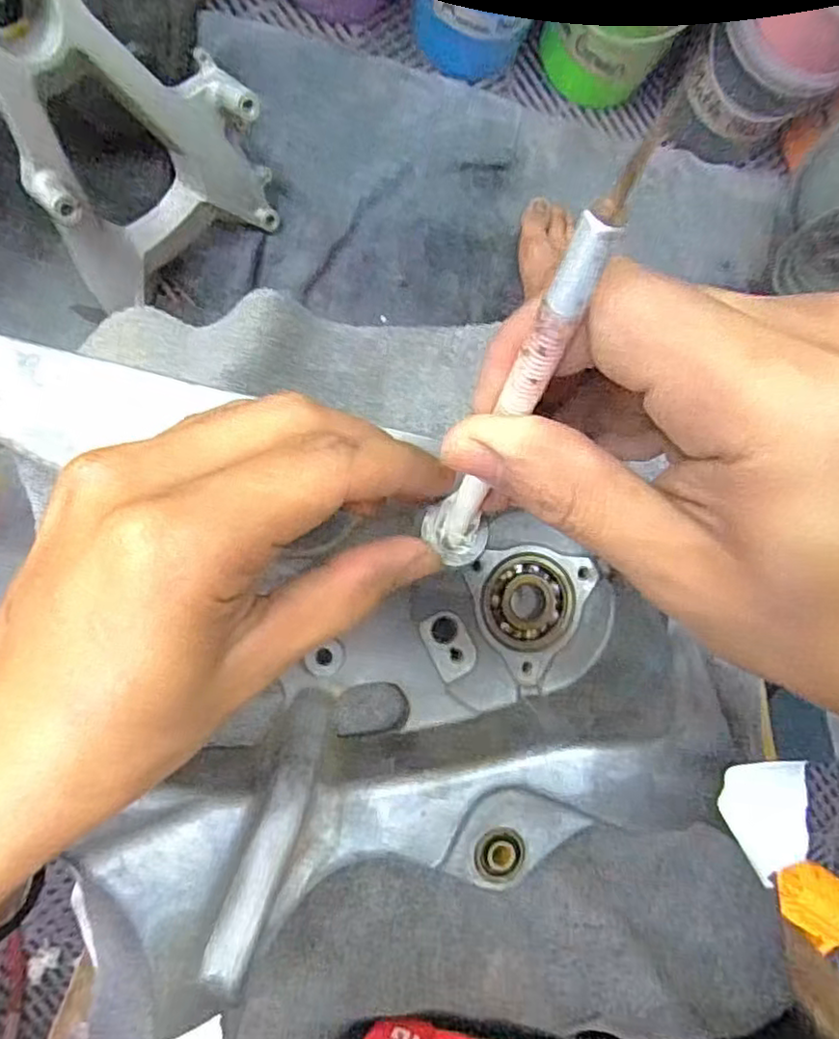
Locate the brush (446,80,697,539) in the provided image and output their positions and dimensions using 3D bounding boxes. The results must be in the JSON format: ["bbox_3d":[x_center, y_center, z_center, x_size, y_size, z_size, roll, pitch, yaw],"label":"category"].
[{"bbox_3d":[0.022,-0.026,0.144,0.009,0.123,0.011,4,63,-9],"label":"brush"}]

